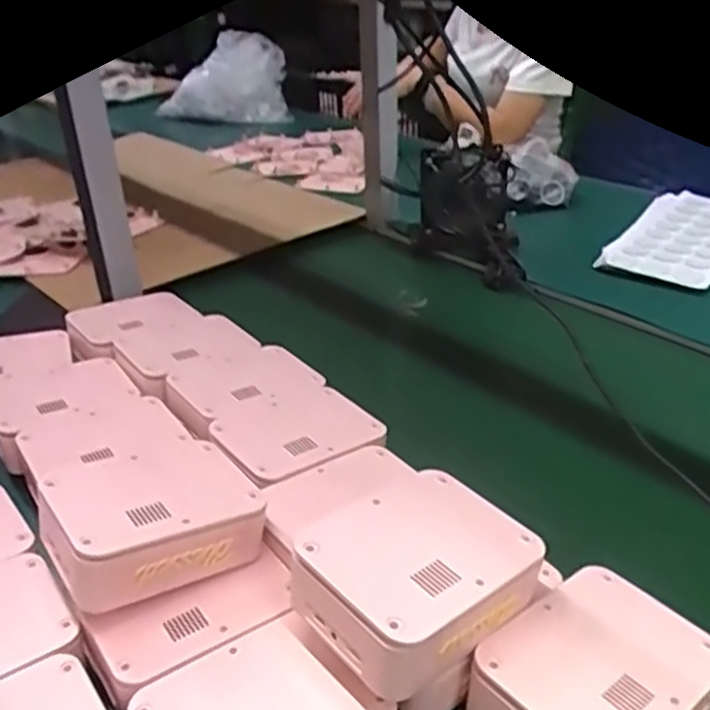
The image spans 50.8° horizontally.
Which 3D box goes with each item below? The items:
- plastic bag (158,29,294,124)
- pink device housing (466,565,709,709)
[{"bbox_3d":[-0.325,-0.668,1.814,0.323,0.179,0.166,-6,31,-5],"label":"plastic bag"},{"bbox_3d":[0.140,0.192,0.430,0.130,0.065,0.097,-26,37,-32],"label":"pink device housing"}]

